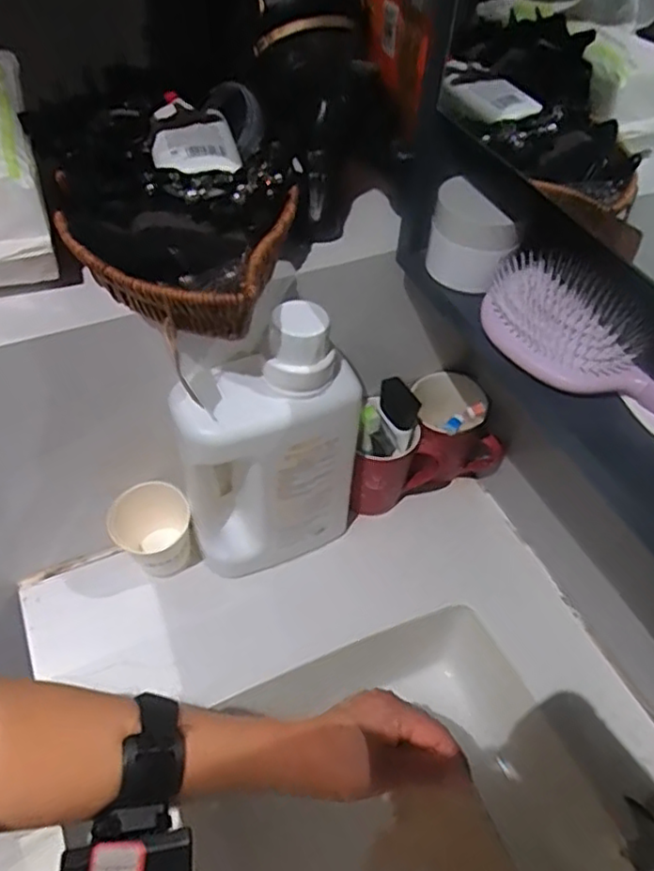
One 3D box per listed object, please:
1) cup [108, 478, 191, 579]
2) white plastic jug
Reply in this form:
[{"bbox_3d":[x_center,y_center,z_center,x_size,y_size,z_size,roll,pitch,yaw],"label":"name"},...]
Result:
[{"bbox_3d":[-0.170,0.100,0.641,0.073,0.101,0.065,-15,53,-16],"label":"cup"},{"bbox_3d":[-0.052,0.015,0.606,0.158,0.290,0.094,-12,52,-14],"label":"white plastic jug"}]

